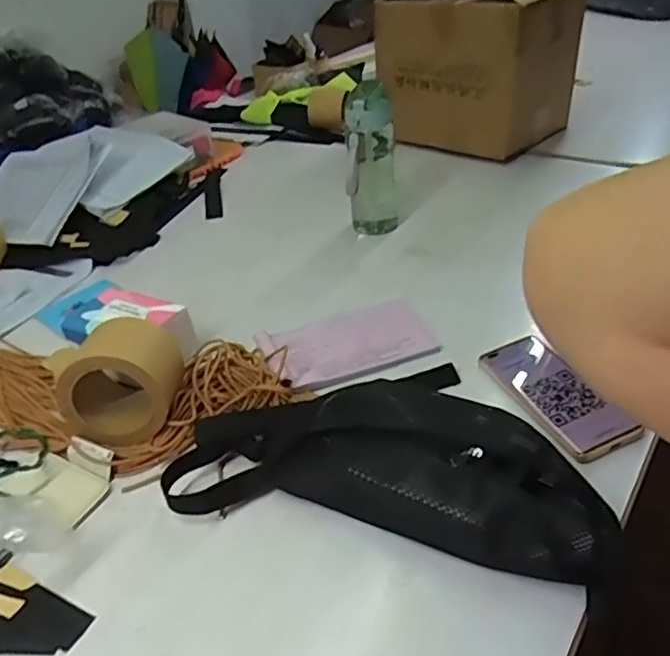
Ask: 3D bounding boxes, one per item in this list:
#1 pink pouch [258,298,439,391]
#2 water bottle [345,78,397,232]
[{"bbox_3d":[0.021,0.019,0.708,0.193,0.020,0.118,-16,37,-15],"label":"pink pouch"},{"bbox_3d":[0.055,-0.243,0.902,0.068,0.213,0.080,-1,36,7],"label":"water bottle"}]

